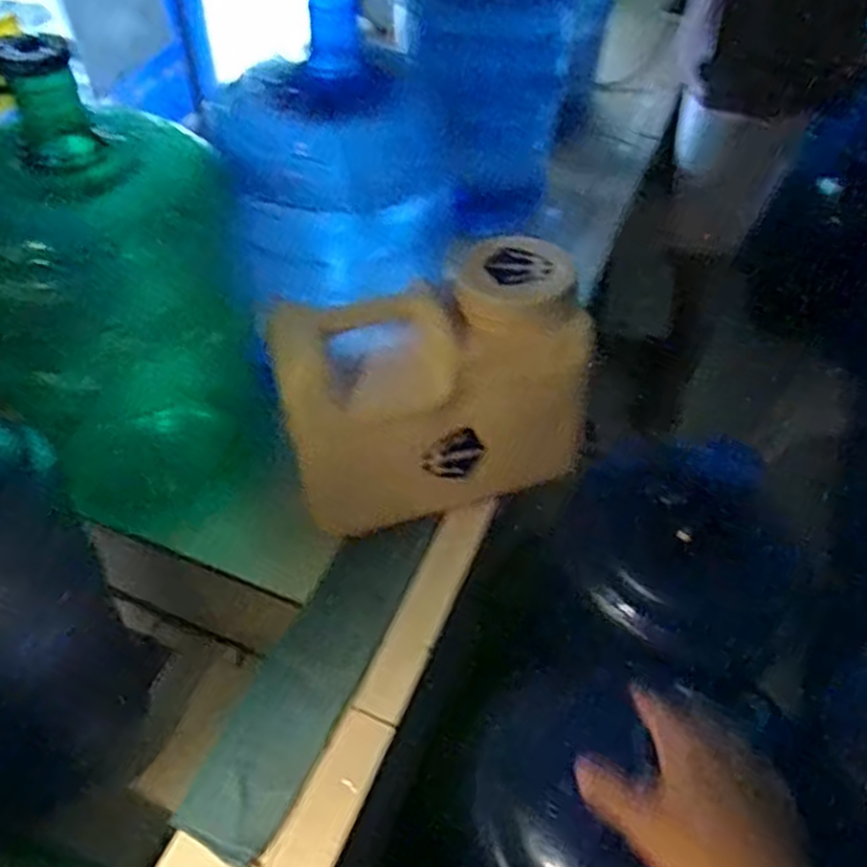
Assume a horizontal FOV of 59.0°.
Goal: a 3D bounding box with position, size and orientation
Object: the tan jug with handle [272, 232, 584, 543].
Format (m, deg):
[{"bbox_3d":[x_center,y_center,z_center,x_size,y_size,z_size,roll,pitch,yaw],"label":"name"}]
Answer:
[{"bbox_3d":[-0.003,-0.034,0.784,0.322,0.229,0.159,-16,52,-17],"label":"tan jug with handle"}]

